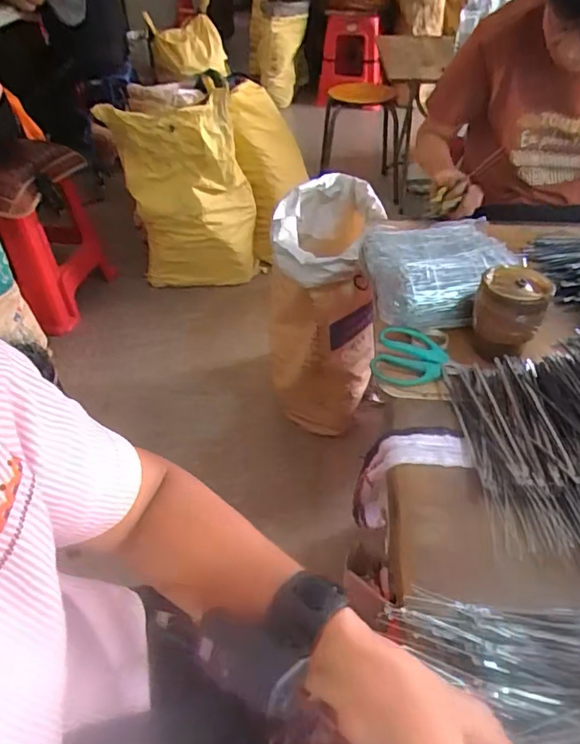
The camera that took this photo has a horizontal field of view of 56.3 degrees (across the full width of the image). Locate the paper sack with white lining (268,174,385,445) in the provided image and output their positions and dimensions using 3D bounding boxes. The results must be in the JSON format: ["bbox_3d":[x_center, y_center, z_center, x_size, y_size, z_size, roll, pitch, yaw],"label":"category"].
[{"bbox_3d":[0.083,-0.160,1.372,0.257,0.511,0.344,2,43,3],"label":"paper sack with white lining"}]

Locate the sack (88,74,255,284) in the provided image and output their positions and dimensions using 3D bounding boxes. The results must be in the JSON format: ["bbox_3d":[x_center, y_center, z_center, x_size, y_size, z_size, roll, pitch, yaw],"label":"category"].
[{"bbox_3d":[-0.310,-0.543,1.696,0.399,0.561,0.247,-8,43,-7],"label":"sack"}]

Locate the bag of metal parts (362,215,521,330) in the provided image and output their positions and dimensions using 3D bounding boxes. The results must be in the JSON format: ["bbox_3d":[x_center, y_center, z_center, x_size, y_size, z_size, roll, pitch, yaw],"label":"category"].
[{"bbox_3d":[0.224,-0.150,0.814,0.220,0.075,0.211,-5,43,-4],"label":"bag of metal parts"}]

